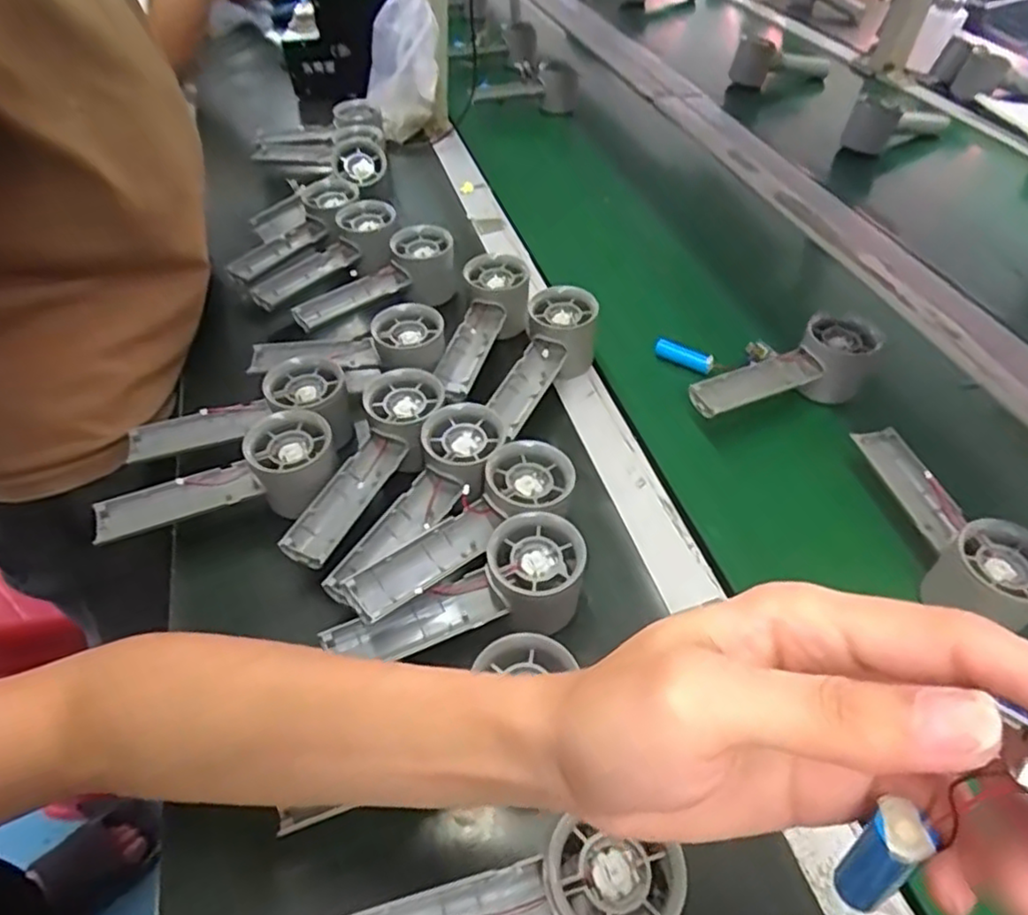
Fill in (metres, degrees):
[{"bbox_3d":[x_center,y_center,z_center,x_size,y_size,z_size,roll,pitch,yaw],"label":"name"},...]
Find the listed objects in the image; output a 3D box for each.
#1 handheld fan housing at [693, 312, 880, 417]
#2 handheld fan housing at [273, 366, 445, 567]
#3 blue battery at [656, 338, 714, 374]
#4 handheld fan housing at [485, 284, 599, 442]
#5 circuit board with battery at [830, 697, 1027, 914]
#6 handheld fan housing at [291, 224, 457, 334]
[{"bbox_3d":[0.213,-0.068,0.534,0.152,0.051,0.054,-15,50,-13],"label":"handheld fan housing"},{"bbox_3d":[-0.100,0.006,0.461,0.054,0.034,0.159,21,64,17],"label":"handheld fan housing"},{"bbox_3d":[0.149,-0.089,0.579,0.052,0.018,0.016,24,53,20],"label":"blue battery"},{"bbox_3d":[0.023,-0.076,0.543,0.056,0.057,0.139,23,68,19],"label":"handheld fan housing"},{"bbox_3d":[0.107,0.093,0.165,0.025,0.106,0.021,-1,49,-2],"label":"circuit board with battery"},{"bbox_3d":[-0.131,-0.165,0.614,0.157,0.053,0.051,-22,52,-19],"label":"handheld fan housing"}]

